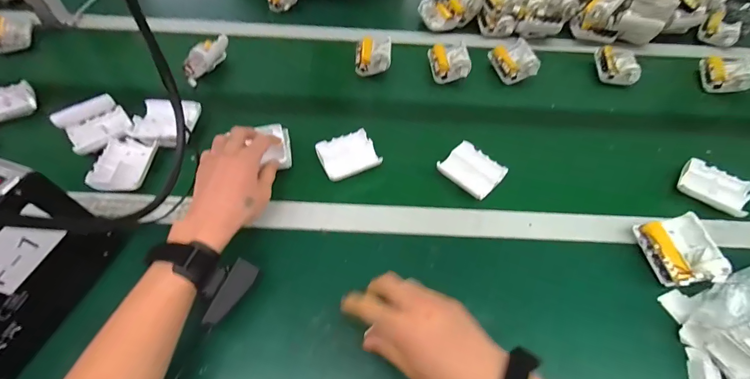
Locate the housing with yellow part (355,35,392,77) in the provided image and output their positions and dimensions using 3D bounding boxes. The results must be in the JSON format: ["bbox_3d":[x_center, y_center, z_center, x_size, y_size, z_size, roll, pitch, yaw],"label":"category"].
[{"bbox_3d":[-0.002,-0.260,0.650,0.063,0.036,0.090,3,58,0],"label":"housing with yellow part"}]

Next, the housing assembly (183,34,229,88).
[{"bbox_3d":[-0.305,-0.238,0.617,0.032,0.051,0.106,36,80,19],"label":"housing assembly"}]

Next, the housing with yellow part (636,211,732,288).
[{"bbox_3d":[0.374,0.073,0.423,0.067,0.036,0.085,-2,54,-4],"label":"housing with yellow part"}]

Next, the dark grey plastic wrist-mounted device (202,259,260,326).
[{"bbox_3d":[-0.150,0.106,0.356,0.026,0.014,0.067,42,60,-22],"label":"dark grey plastic wrist-mounted device"}]

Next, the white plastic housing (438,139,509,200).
[{"bbox_3d":[0.141,-0.028,0.504,0.070,0.014,0.081,-37,64,-25],"label":"white plastic housing"}]

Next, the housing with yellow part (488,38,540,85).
[{"bbox_3d":[0.259,-0.244,0.655,0.068,0.042,0.090,-5,55,-5],"label":"housing with yellow part"}]

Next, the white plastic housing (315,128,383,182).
[{"bbox_3d":[-0.040,-0.050,0.512,0.083,0.018,0.069,-15,56,-13],"label":"white plastic housing"}]

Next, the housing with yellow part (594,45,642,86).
[{"bbox_3d":[0.459,-0.237,0.658,0.064,0.031,0.083,6,54,2],"label":"housing with yellow part"}]

